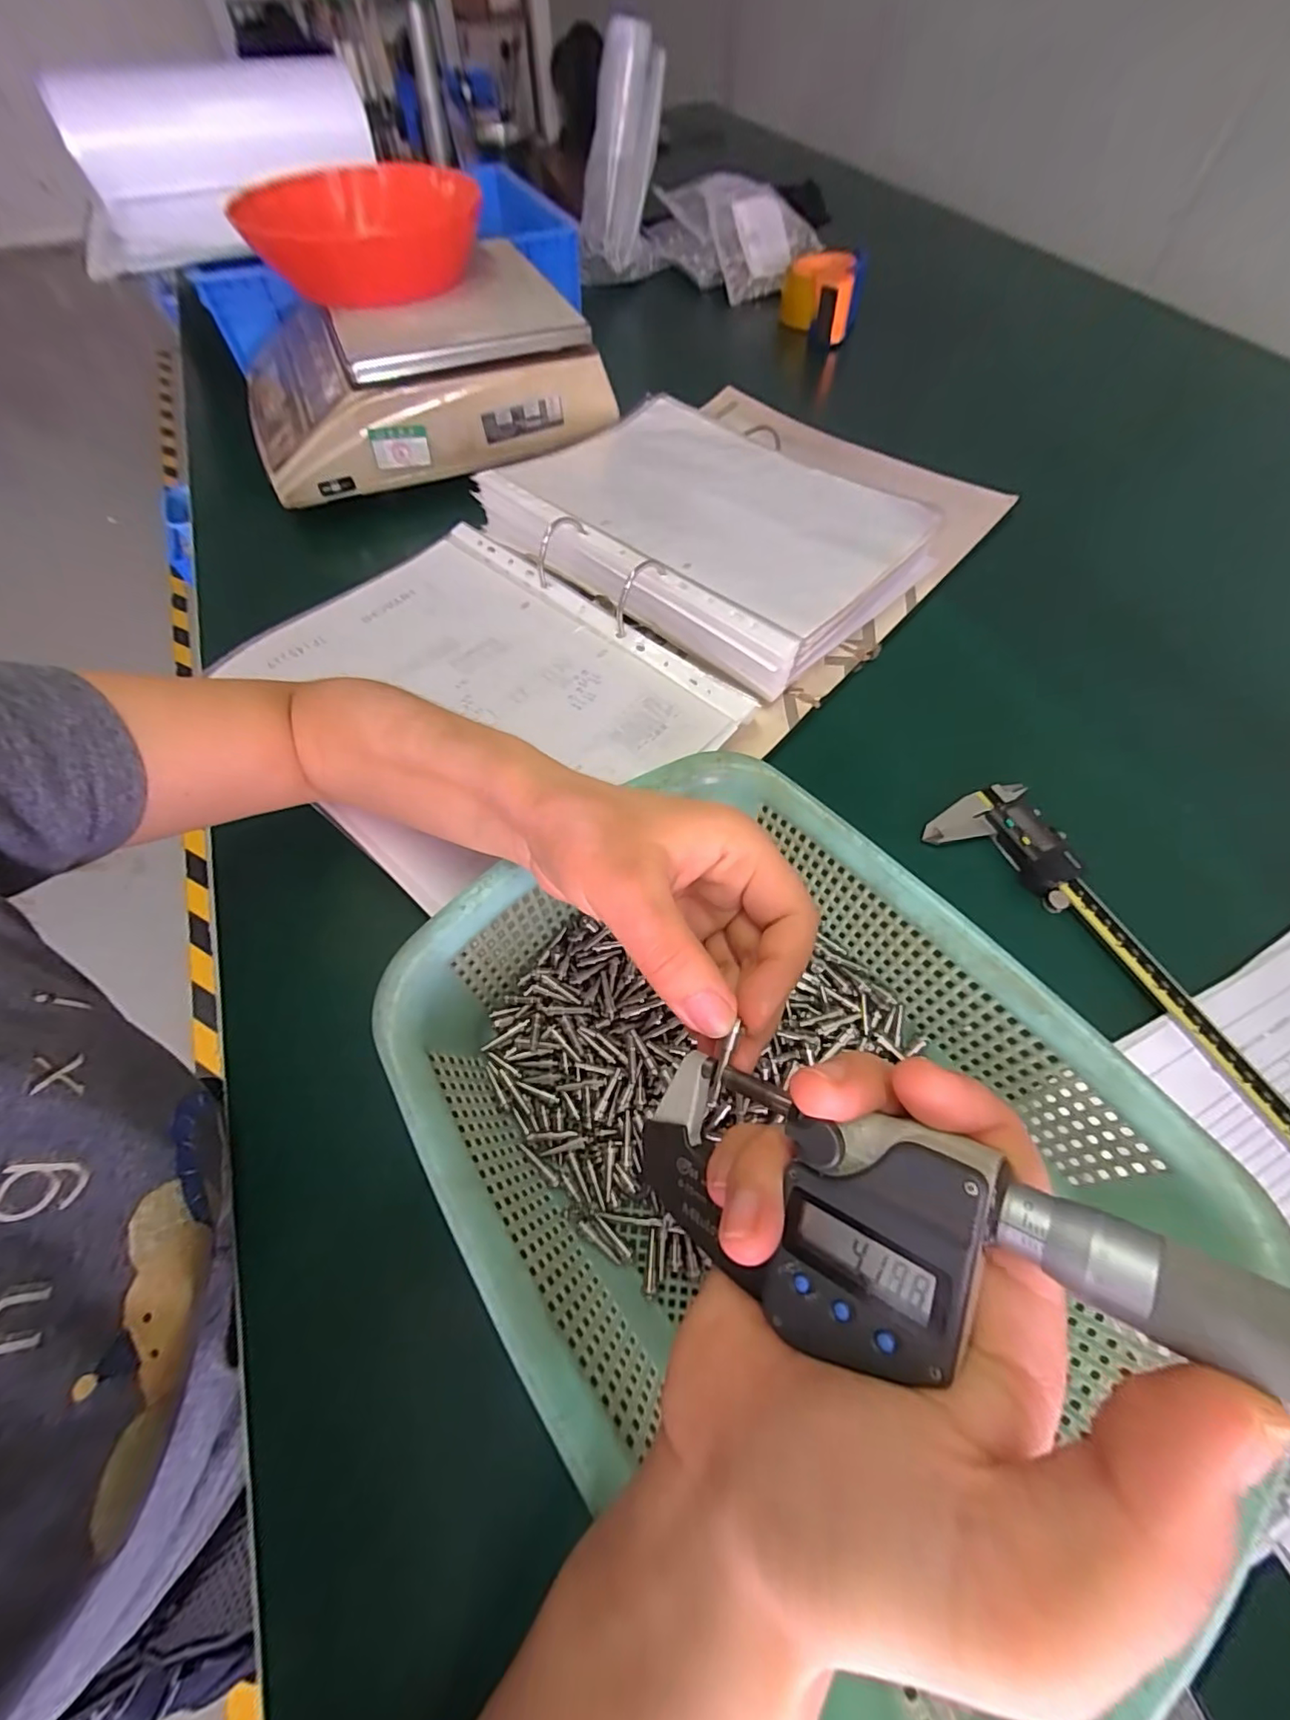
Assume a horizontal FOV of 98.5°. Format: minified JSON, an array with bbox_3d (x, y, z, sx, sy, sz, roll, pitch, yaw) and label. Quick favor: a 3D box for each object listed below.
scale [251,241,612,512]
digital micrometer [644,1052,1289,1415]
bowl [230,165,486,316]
[{"bbox_3d":[-0.216,-0.467,0.519,0.305,0.091,0.211,-20,63,-10],"label":"scale"},{"bbox_3d":[0.059,0.083,0.122,0.155,0.024,0.052,-7,57,39],"label":"digital micrometer"},{"bbox_3d":[-0.238,-0.520,0.464,0.181,0.045,0.161,4,62,3],"label":"bowl"}]

